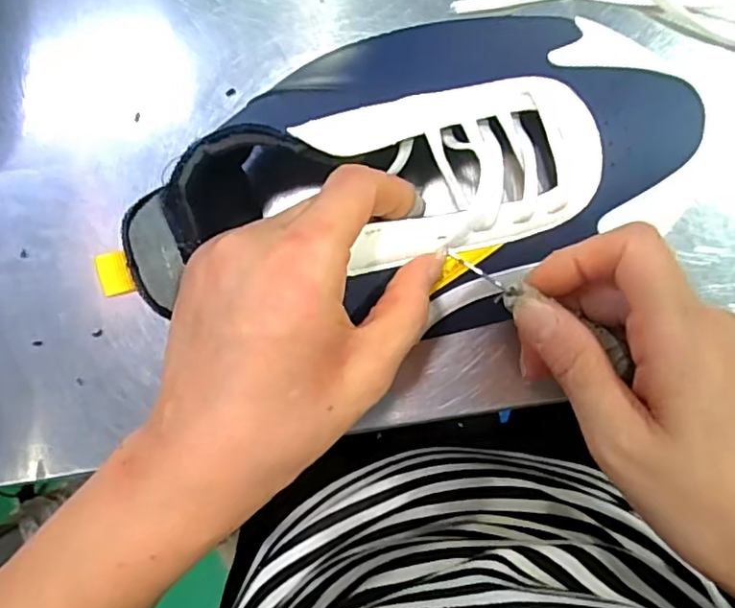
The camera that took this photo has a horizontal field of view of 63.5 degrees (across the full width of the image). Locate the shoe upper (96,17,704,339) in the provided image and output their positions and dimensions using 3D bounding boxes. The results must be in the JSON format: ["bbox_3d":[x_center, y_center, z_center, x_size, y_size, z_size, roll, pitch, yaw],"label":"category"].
[{"bbox_3d":[0.020,-0.051,0.263,0.232,0.089,0.128,-11,90,-5],"label":"shoe upper"}]

